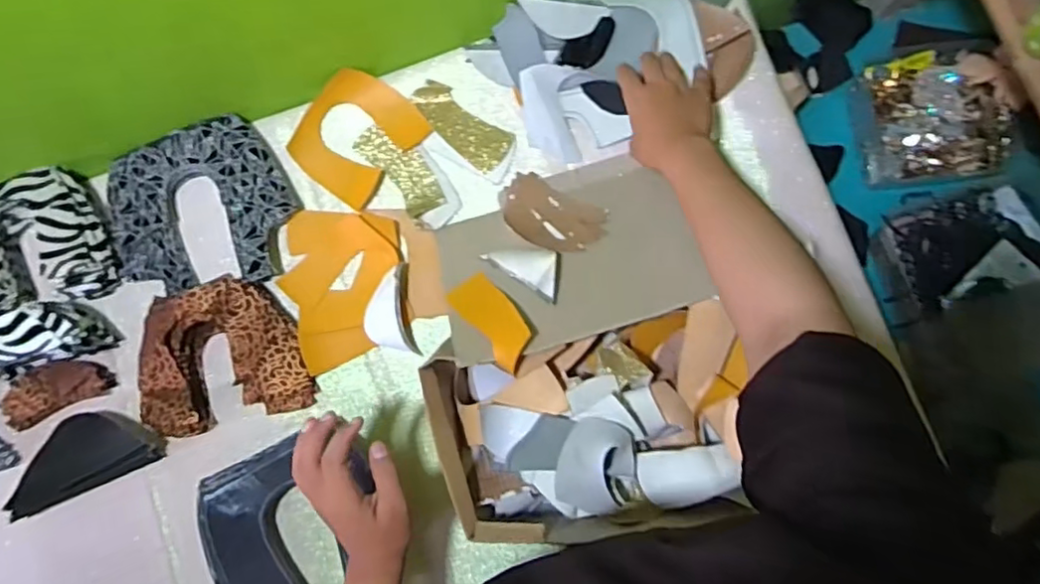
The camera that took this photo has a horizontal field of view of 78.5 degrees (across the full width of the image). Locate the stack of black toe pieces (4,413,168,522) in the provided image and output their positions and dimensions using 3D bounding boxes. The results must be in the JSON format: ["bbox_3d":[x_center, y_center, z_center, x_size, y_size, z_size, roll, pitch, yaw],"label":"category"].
[{"bbox_3d":[-0.449,0.168,0.650,0.146,0.032,0.073,-25,81,-1],"label":"stack of black toe pieces"}]

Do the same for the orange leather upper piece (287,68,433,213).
[{"bbox_3d":[-0.178,-0.172,0.689,0.112,0.027,0.130,39,85,8],"label":"orange leather upper piece"}]

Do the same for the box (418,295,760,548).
[{"bbox_3d":[0.067,0.114,0.592,0.271,0.098,0.200,-11,81,1],"label":"box"}]

